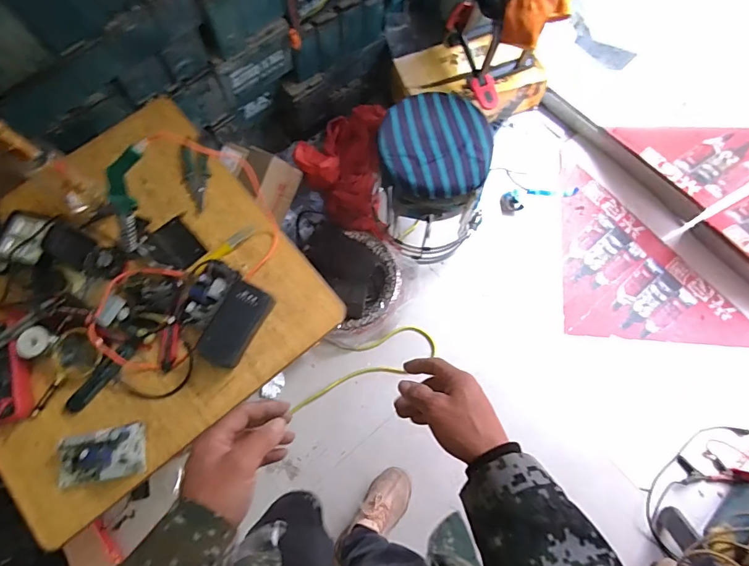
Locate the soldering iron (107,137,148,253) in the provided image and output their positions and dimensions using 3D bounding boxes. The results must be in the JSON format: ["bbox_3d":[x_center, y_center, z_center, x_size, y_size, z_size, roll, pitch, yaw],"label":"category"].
[{"bbox_3d":[-0.432,-0.148,0.767,0.029,0.227,0.047,36,39,12],"label":"soldering iron"}]

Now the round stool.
[{"bbox_3d":[0.155,-0.273,1.245,0.267,0.416,0.275,0,73,2],"label":"round stool"}]

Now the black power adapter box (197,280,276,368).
[{"bbox_3d":[-0.261,0.075,0.819,0.080,0.047,0.158,25,75,9],"label":"black power adapter box"}]

